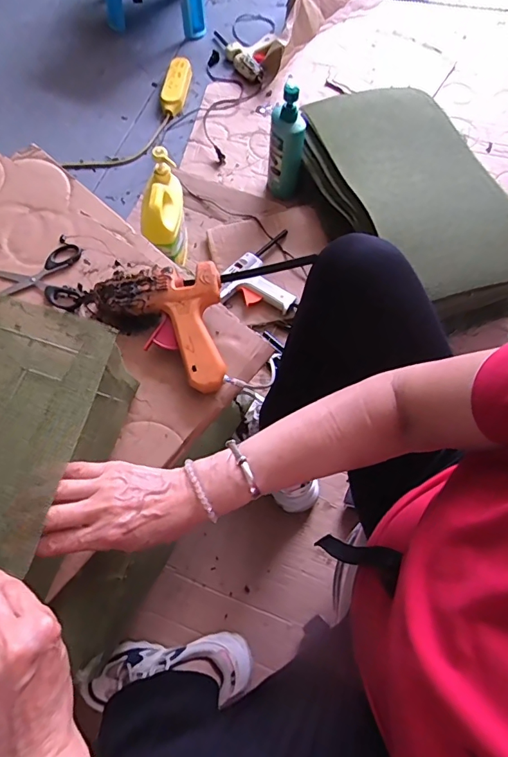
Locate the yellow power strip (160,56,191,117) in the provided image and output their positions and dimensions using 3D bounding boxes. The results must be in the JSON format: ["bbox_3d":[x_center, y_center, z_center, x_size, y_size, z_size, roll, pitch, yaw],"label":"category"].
[{"bbox_3d":[-0.211,-0.801,1.220,0.066,0.042,0.203,7,68,0],"label":"yellow power strip"}]

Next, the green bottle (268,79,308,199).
[{"bbox_3d":[0.072,-0.509,0.996,0.075,0.246,0.064,5,68,-1],"label":"green bottle"}]

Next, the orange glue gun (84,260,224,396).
[{"bbox_3d":[-0.120,-0.057,0.549,0.164,0.056,0.152,-5,68,-5],"label":"orange glue gun"}]

